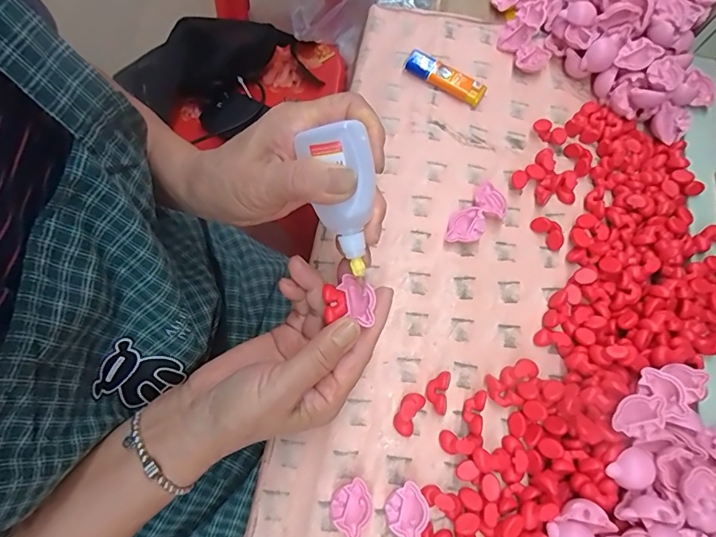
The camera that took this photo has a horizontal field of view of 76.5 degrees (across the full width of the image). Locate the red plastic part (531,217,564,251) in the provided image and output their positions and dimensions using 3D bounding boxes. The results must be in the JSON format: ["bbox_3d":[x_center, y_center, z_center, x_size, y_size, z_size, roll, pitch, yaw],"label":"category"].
[{"bbox_3d":[0.161,-0.031,0.382,0.013,0.011,0.031,-33,77,-14],"label":"red plastic part"}]

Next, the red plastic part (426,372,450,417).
[{"bbox_3d":[0.059,0.093,0.340,0.016,0.012,0.031,11,71,-1],"label":"red plastic part"}]

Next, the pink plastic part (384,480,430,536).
[{"bbox_3d":[0.034,0.167,0.310,0.029,0.014,0.032,-34,77,-14],"label":"pink plastic part"}]

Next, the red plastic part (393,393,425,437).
[{"bbox_3d":[0.037,0.107,0.333,0.016,0.012,0.031,26,72,4],"label":"red plastic part"}]

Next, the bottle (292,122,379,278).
[{"bbox_3d":[-0.007,-0.039,0.273,0.039,0.016,0.087,-13,109,-5],"label":"bottle"}]

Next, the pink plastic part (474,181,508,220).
[{"bbox_3d":[0.113,-0.057,0.386,0.029,0.016,0.030,31,72,6],"label":"pink plastic part"}]

